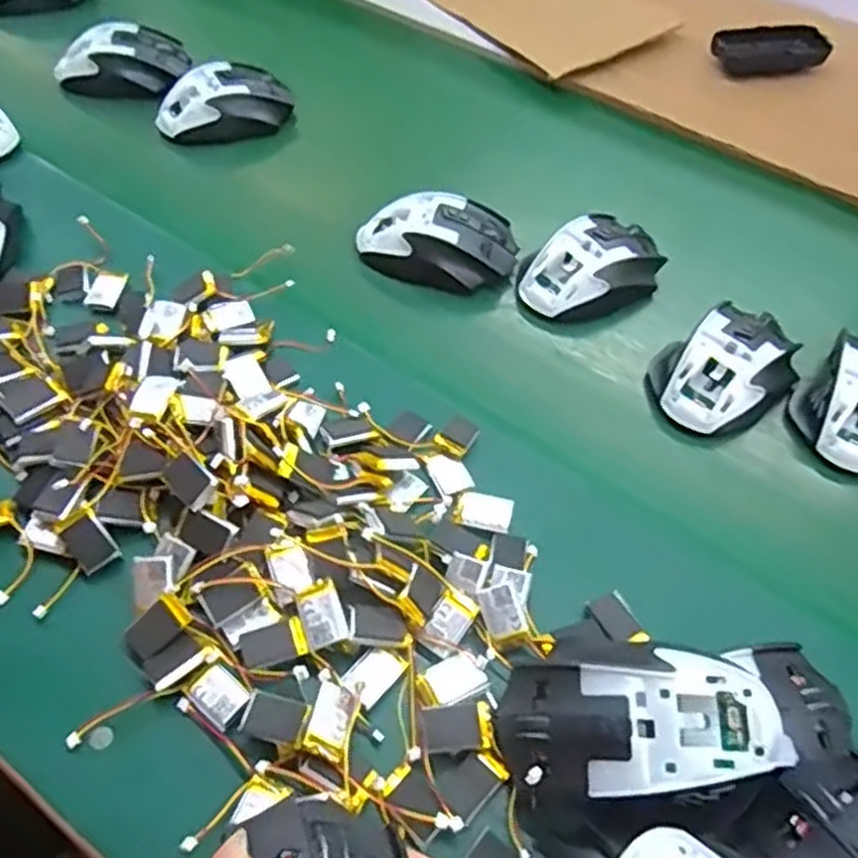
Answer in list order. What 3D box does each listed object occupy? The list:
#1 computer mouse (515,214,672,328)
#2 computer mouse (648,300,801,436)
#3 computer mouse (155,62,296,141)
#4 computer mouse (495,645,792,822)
[{"bbox_3d":[0.120,-0.118,0.566,0.113,0.037,0.066,-29,59,-22],"label":"computer mouse"},{"bbox_3d":[0.194,-0.041,0.511,0.098,0.034,0.073,-37,62,-26],"label":"computer mouse"},{"bbox_3d":[-0.178,-0.283,0.676,0.117,0.044,0.062,-8,53,-8],"label":"computer mouse"},{"bbox_3d":[0.094,0.129,0.340,0.121,0.049,0.071,5,53,1],"label":"computer mouse"}]

